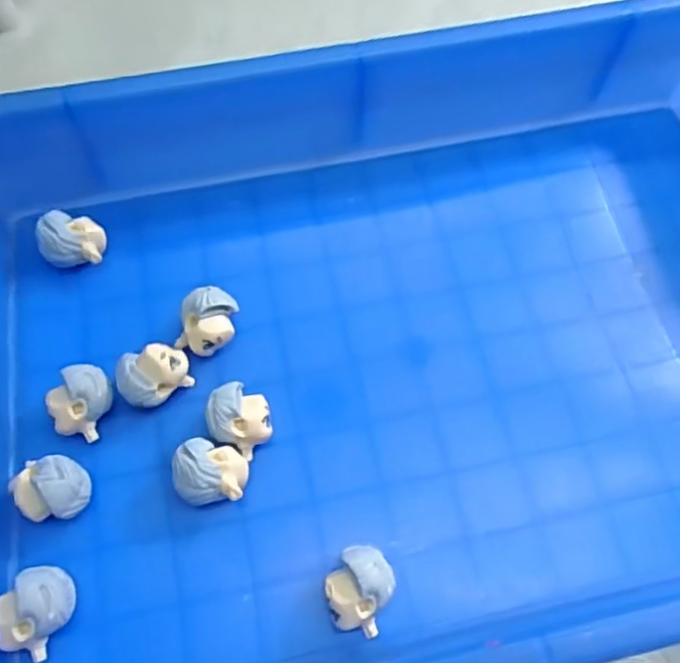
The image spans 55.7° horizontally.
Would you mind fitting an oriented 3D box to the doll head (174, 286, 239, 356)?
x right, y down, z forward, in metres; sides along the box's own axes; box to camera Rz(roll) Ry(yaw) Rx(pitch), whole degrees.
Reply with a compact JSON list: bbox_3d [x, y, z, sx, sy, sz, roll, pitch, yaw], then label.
[{"bbox_3d":[-0.055,-0.003,0.272,0.021,0.024,0.026,15,67,7],"label":"doll head"}]

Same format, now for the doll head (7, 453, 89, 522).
[{"bbox_3d":[-0.107,0.059,0.241,0.024,0.023,0.022,0,66,0],"label":"doll head"}]

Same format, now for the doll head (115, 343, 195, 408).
[{"bbox_3d":[-0.075,0.018,0.262,0.022,0.021,0.028,42,73,17],"label":"doll head"}]

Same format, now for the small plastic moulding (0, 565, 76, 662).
[{"bbox_3d":[-0.106,0.096,0.224,0.022,0.024,0.027,32,70,13],"label":"small plastic moulding"}]

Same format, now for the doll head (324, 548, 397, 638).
[{"bbox_3d":[0.007,0.092,0.229,0.022,0.025,0.027,20,68,9],"label":"doll head"}]

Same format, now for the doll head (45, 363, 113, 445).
[{"bbox_3d":[-0.103,0.028,0.257,0.021,0.019,0.027,21,68,9],"label":"doll head"}]

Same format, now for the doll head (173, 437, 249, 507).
[{"bbox_3d":[-0.049,0.055,0.247,0.027,0.020,0.023,6,66,3],"label":"doll head"}]

